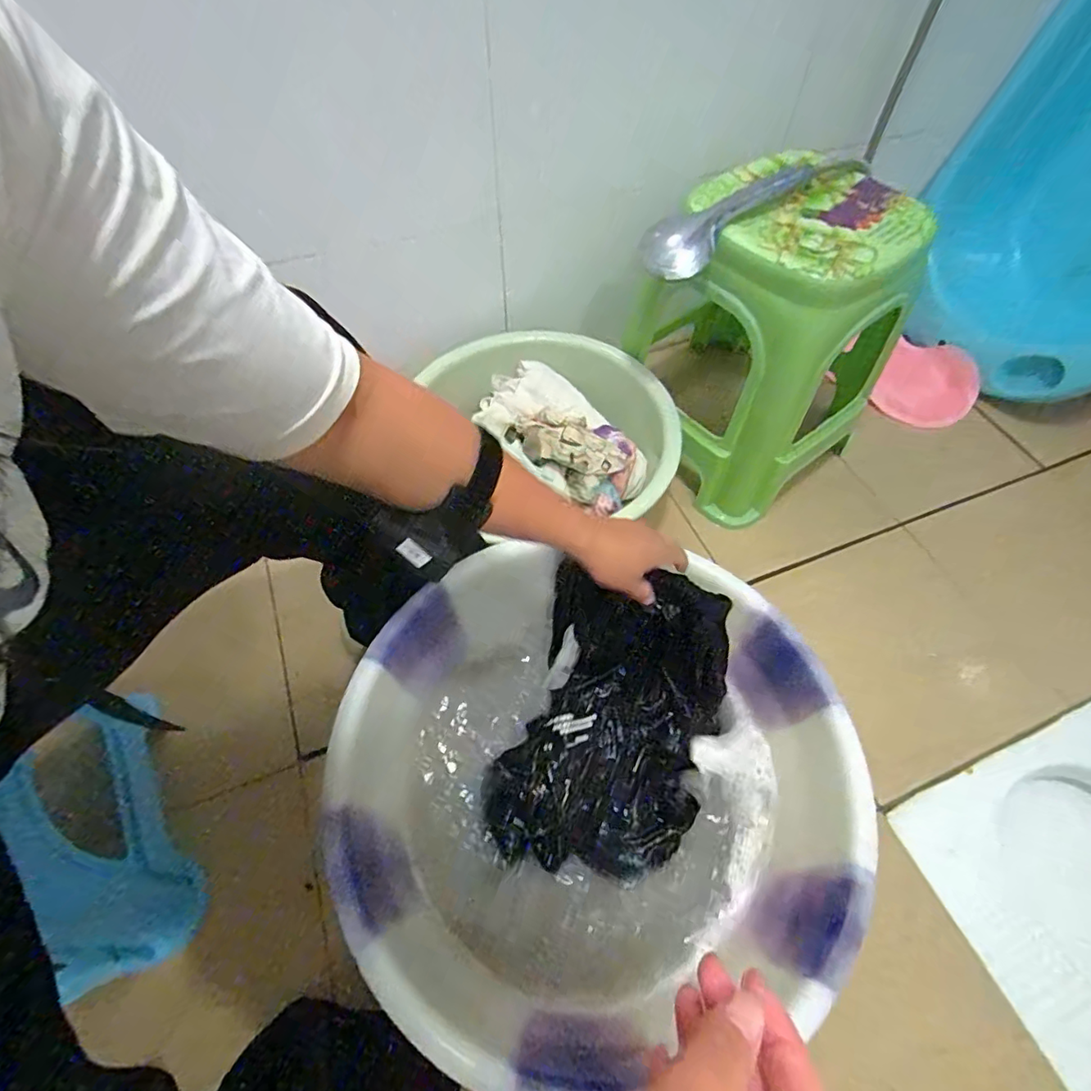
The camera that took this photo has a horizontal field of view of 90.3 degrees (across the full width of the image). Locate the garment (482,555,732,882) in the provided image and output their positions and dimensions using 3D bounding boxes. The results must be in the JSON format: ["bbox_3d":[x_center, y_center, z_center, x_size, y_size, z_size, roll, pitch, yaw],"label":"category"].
[{"bbox_3d":[0.069,0.179,0.544,0.198,0.154,0.263,16,58,9],"label":"garment"}]

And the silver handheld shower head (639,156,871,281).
[{"bbox_3d":[0.254,-0.402,0.641,0.311,0.052,0.083,-31,62,-6],"label":"silver handheld shower head"}]

